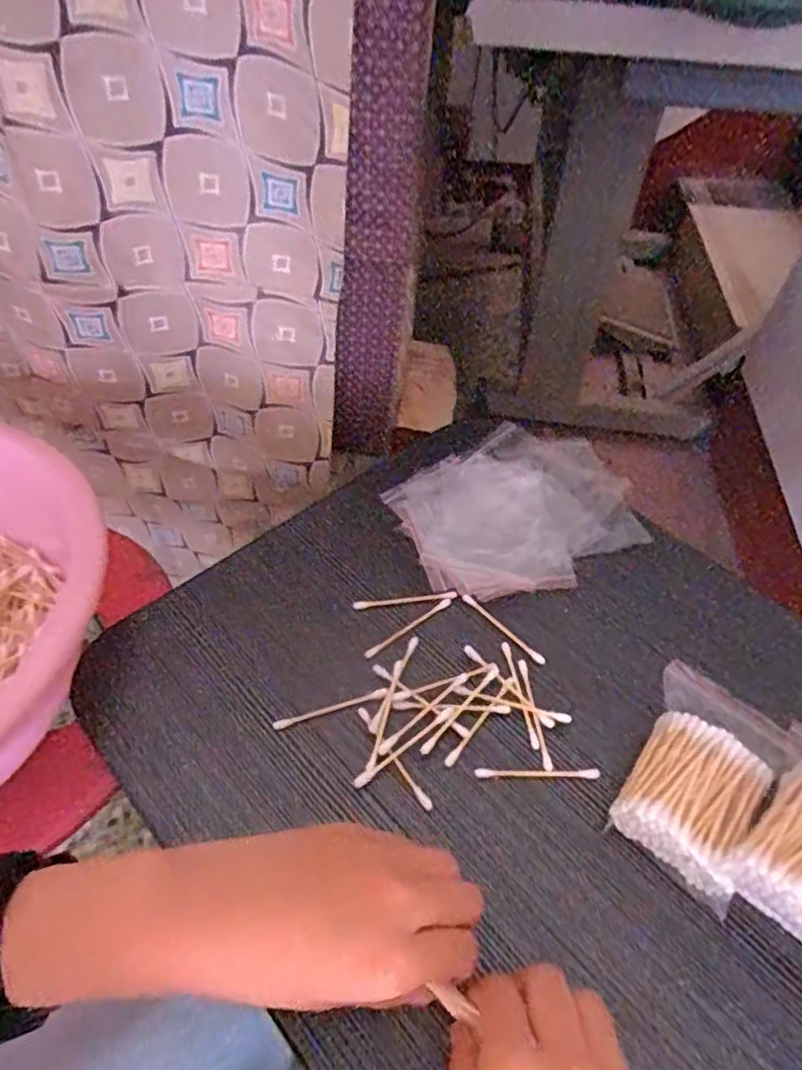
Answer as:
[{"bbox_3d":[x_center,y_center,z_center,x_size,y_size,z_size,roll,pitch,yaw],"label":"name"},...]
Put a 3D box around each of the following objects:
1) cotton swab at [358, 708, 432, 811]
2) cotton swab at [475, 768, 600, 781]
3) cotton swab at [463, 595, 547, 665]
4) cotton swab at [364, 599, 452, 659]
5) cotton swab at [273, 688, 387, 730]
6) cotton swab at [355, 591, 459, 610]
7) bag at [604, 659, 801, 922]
[{"bbox_3d":[-0.004,0.126,0.367,0.006,0.007,0.069,-28,56,-23],"label":"cotton swab"},{"bbox_3d":[0.077,0.135,0.363,0.070,0.004,0.006,1,49,-1],"label":"cotton swab"},{"bbox_3d":[0.067,0.062,0.422,0.007,0.005,0.068,-34,59,-27],"label":"cotton swab"},{"bbox_3d":[0.006,0.061,0.423,0.070,0.004,0.005,-30,57,-24],"label":"cotton swab"},{"bbox_3d":[-0.042,0.104,0.384,0.068,0.004,0.006,-13,51,-13],"label":"cotton swab"},{"bbox_3d":[0.003,0.044,0.435,0.070,0.004,0.006,-5,50,-6],"label":"cotton swab"},{"bbox_3d":[0.162,0.130,0.350,0.073,0.034,0.107,32,56,23],"label":"bag"}]

